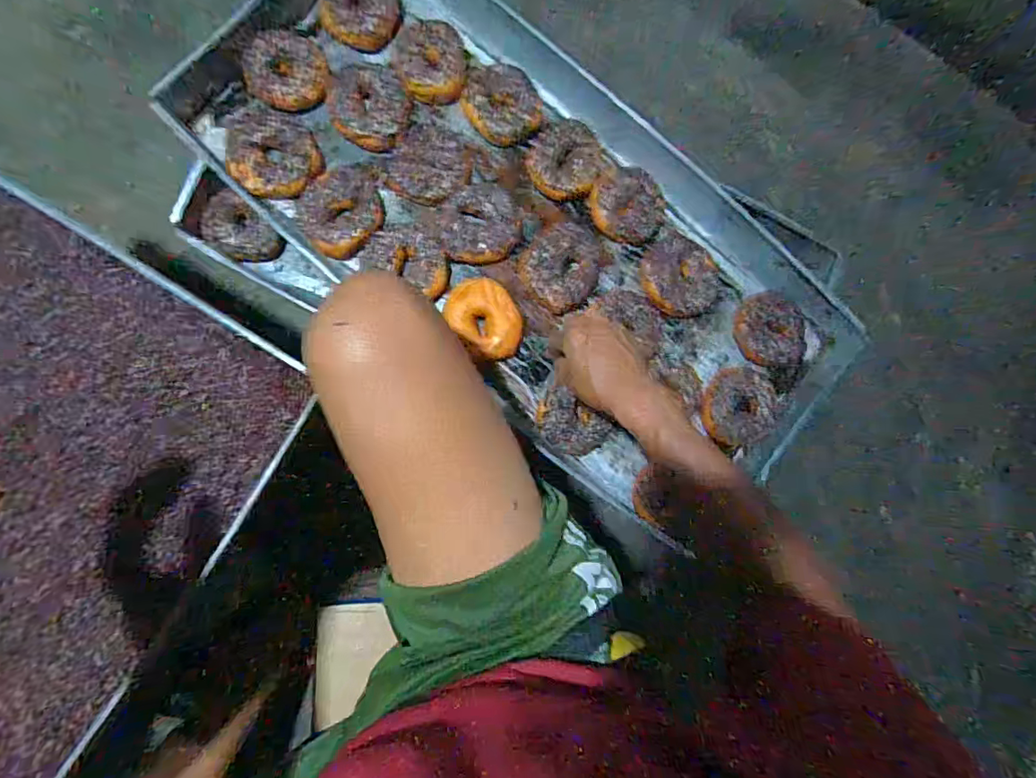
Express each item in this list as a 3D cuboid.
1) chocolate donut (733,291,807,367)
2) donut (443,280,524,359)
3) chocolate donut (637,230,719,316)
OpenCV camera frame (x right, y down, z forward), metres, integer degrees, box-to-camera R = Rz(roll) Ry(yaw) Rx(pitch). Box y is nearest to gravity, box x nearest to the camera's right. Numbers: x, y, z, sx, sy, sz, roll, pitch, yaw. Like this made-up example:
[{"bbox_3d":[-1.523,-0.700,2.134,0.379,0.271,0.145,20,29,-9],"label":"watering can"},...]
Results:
[{"bbox_3d":[0.328,-0.076,0.703,0.087,0.034,0.094,1,83,-7],"label":"chocolate donut"},{"bbox_3d":[-0.038,-0.084,0.650,0.077,0.030,0.099,-41,90,-10],"label":"donut"},{"bbox_3d":[0.208,-0.142,0.690,0.111,0.026,0.093,33,80,-3],"label":"chocolate donut"}]

